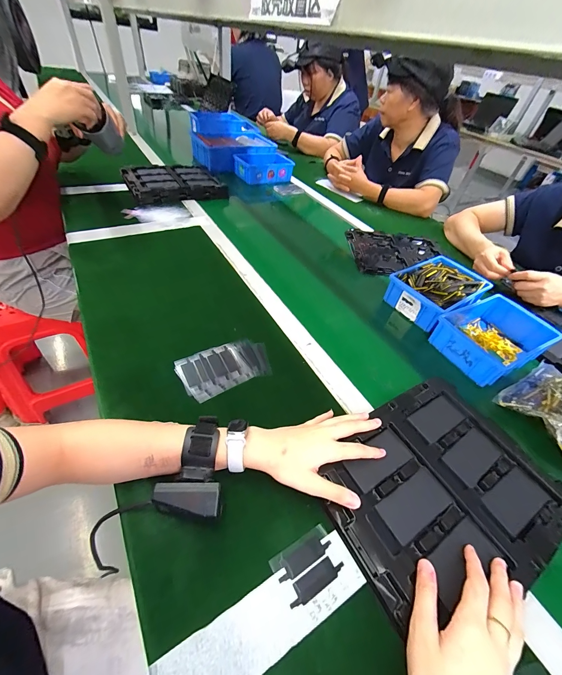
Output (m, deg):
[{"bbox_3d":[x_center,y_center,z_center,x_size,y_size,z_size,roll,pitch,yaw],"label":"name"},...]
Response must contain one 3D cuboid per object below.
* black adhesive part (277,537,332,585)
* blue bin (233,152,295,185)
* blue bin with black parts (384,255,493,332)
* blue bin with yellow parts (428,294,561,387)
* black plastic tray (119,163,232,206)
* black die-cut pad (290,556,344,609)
[{"bbox_3d":[0.024,0.229,0.297,0.061,0.004,0.018,-19,53,-25],"label":"black adhesive part"},{"bbox_3d":[-0.068,-0.667,1.120,0.220,0.065,0.142,-20,53,-26],"label":"blue bin"},{"bbox_3d":[0.353,-0.105,0.641,0.212,0.059,0.144,-21,53,-26],"label":"blue bin with black parts"},{"bbox_3d":[0.413,-0.002,0.556,0.215,0.059,0.136,-17,52,-24],"label":"blue bin with yellow parts"},{"bbox_3d":[-0.349,-0.514,0.939,0.294,0.048,0.223,-17,52,-24],"label":"black plastic tray"},{"bbox_3d":[0.035,0.244,0.286,0.061,0.004,0.019,-19,53,-25],"label":"black die-cut pad"}]

